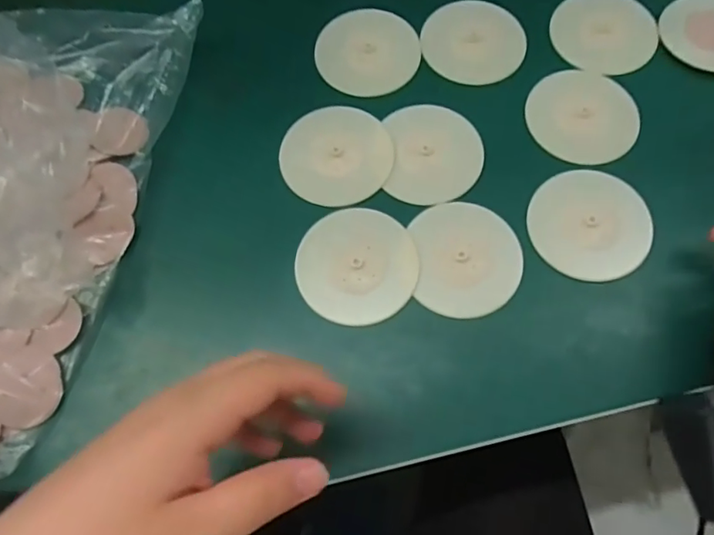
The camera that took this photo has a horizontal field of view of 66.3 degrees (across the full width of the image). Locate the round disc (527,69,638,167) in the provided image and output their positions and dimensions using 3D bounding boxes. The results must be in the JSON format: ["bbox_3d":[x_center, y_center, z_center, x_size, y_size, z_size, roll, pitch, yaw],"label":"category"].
[{"bbox_3d":[0.178,-0.120,0.432,0.084,0.004,0.084,-1,68,3],"label":"round disc"}]

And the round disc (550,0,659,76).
[{"bbox_3d":[0.207,-0.198,0.457,0.085,0.012,0.078,-1,68,3],"label":"round disc"}]

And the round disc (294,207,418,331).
[{"bbox_3d":[0.000,-0.002,0.387,0.082,0.005,0.085,0,70,1],"label":"round disc"}]

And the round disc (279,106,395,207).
[{"bbox_3d":[-0.015,-0.087,0.419,0.081,0.005,0.085,-1,68,3],"label":"round disc"}]

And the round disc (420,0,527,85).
[{"bbox_3d":[0.098,-0.191,0.459,0.084,0.008,0.075,4,68,5],"label":"round disc"}]

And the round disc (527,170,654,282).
[{"bbox_3d":[0.171,-0.032,0.397,0.085,0.010,0.078,-1,68,3],"label":"round disc"}]

